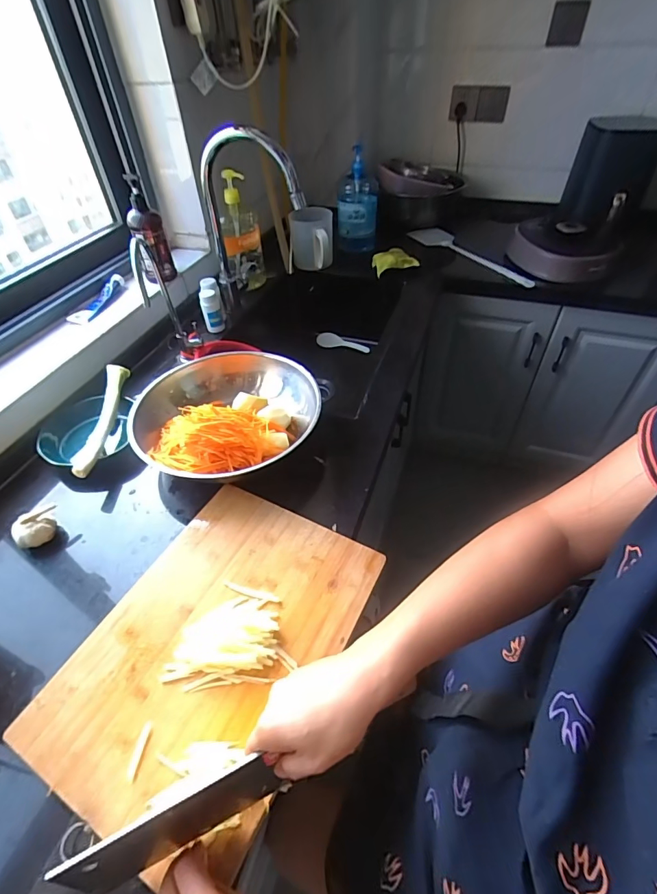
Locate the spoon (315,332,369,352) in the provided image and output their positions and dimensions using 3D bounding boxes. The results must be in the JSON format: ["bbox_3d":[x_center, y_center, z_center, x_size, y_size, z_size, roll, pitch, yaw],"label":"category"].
[{"bbox_3d":[0.047,-0.325,1.314,0.170,0.015,0.052,14,49,15],"label":"spoon"}]

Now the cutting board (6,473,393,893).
[{"bbox_3d":[-0.129,0.214,0.491,0.269,0.026,0.364,20,51,20],"label":"cutting board"}]

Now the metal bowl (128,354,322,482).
[{"bbox_3d":[-0.168,-0.051,0.716,0.299,0.099,0.291,-1,46,1],"label":"metal bowl"}]

